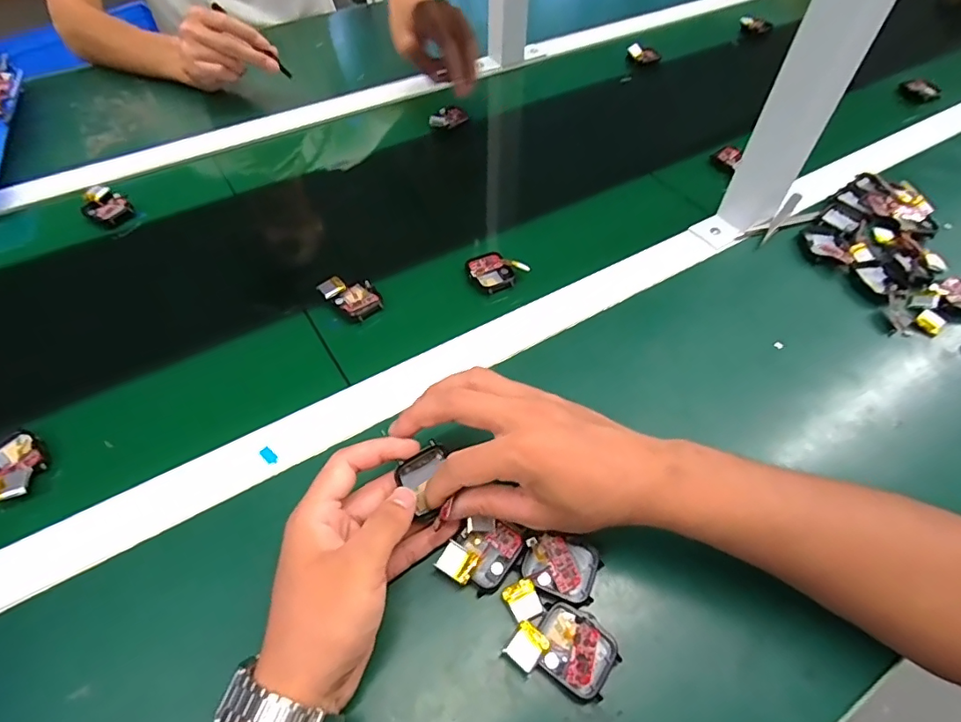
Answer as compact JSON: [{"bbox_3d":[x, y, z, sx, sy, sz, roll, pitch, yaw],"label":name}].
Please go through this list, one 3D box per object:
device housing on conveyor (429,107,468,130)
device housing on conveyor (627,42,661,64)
[{"bbox_3d":[-0.043,-0.310,0.650,0.046,0.012,0.034,-30,59,-21],"label":"device housing on conveyor"},{"bbox_3d":[0.242,-0.458,0.759,0.054,0.020,0.016,8,49,-15],"label":"device housing on conveyor"}]

